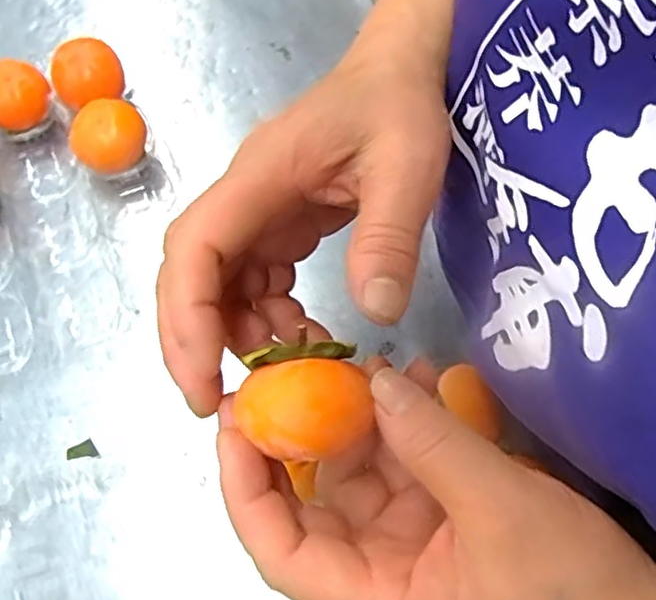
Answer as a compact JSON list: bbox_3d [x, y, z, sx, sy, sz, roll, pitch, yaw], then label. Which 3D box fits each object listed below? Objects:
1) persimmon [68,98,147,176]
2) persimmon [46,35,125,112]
[{"bbox_3d":[-0.147,-0.108,0.440,0.047,0.039,0.045,-23,72,-10],"label":"persimmon"},{"bbox_3d":[-0.167,-0.153,0.455,0.048,0.043,0.050,-28,73,-12],"label":"persimmon"}]

